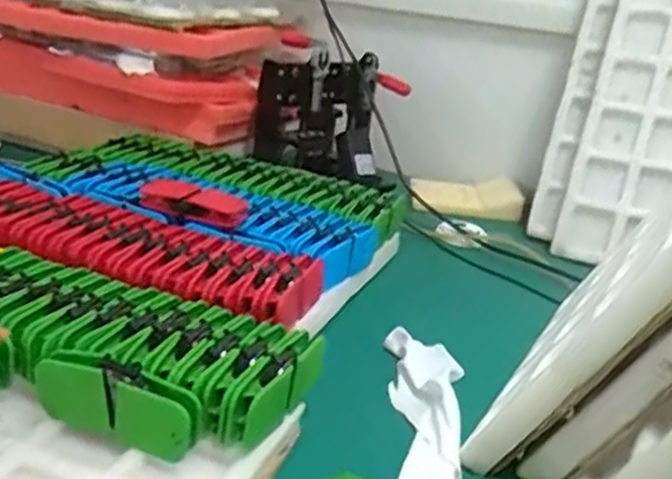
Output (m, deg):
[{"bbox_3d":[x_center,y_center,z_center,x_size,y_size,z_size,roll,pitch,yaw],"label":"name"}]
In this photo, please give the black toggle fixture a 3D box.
[{"bbox_3d":[-0.013,-0.195,1.111,0.212,0.214,0.140,4,21,-5],"label":"black toggle fixture"}]

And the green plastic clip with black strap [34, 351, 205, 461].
[{"bbox_3d":[-0.153,0.108,0.494,0.128,0.056,0.028,12,22,15],"label":"green plastic clip with black strap"}]

